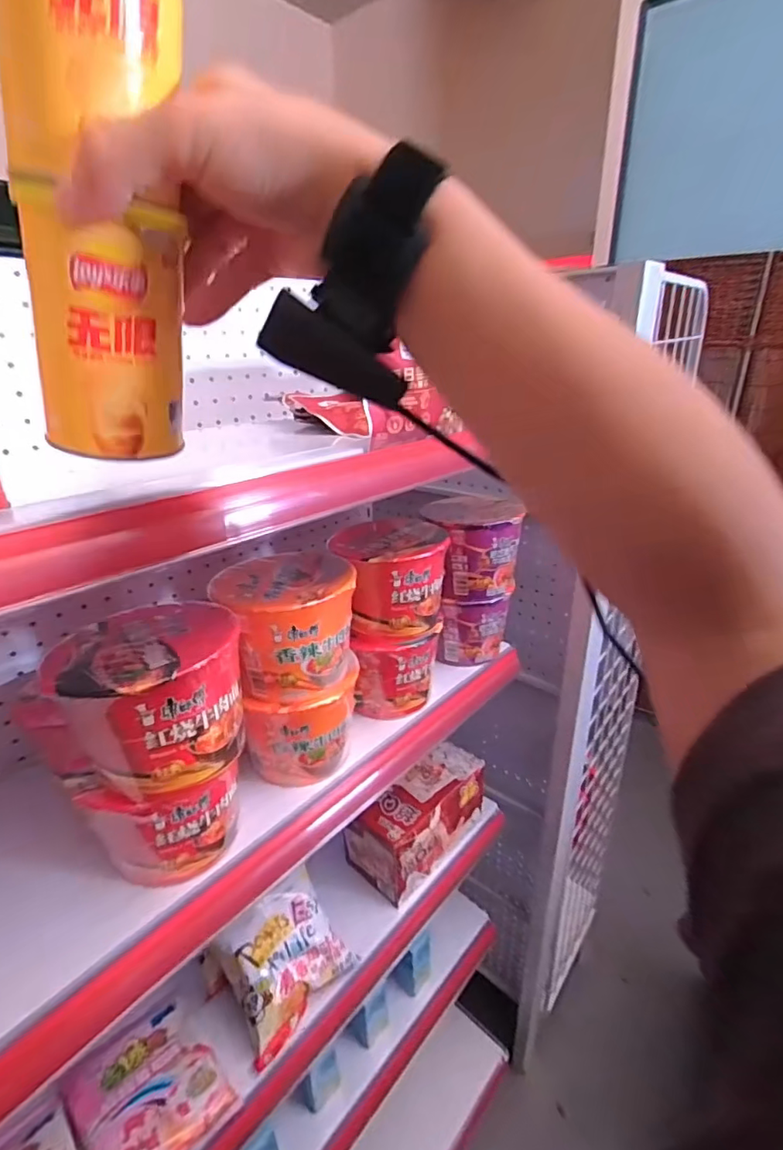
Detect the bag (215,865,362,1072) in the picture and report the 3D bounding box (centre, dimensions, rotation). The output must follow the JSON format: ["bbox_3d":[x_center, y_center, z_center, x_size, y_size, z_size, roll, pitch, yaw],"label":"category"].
[{"bbox_3d":[-0.127,0.458,0.628,0.130,0.147,0.055,-19,-11,-35],"label":"bag"}]

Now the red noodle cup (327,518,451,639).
[{"bbox_3d":[0.001,0.001,0.578,0.121,0.108,0.109,-8,26,-14],"label":"red noodle cup"}]

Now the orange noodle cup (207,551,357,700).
[{"bbox_3d":[-0.097,0.045,0.503,0.116,0.098,0.124,-1,25,0],"label":"orange noodle cup"}]

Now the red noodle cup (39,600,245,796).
[{"bbox_3d":[-0.178,0.090,0.397,0.118,0.098,0.122,-1,25,0],"label":"red noodle cup"}]

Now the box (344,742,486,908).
[{"bbox_3d":[0.043,0.361,0.788,0.201,0.113,0.097,-23,32,-39],"label":"box"}]

